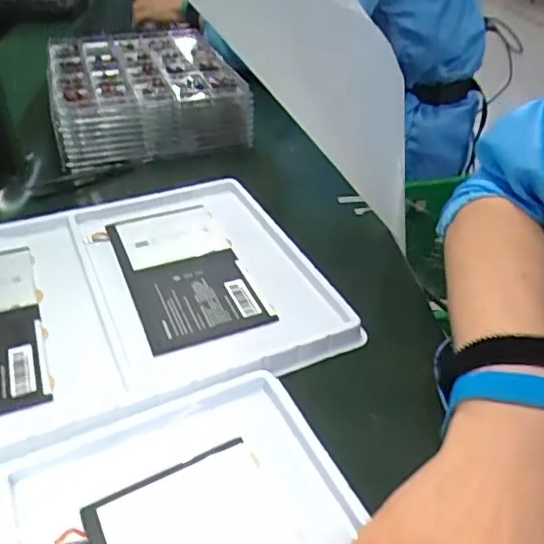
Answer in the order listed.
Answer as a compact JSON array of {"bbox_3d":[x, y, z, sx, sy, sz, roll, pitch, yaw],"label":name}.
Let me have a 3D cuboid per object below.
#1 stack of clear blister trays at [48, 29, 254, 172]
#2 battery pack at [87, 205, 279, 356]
[{"bbox_3d":[-0.154,-0.219,0.669,0.197,0.067,0.237,-10,39,-15],"label":"stack of clear blister trays"},{"bbox_3d":[-0.072,-0.004,0.448,0.094,0.008,0.166,-16,41,-22],"label":"battery pack"}]

